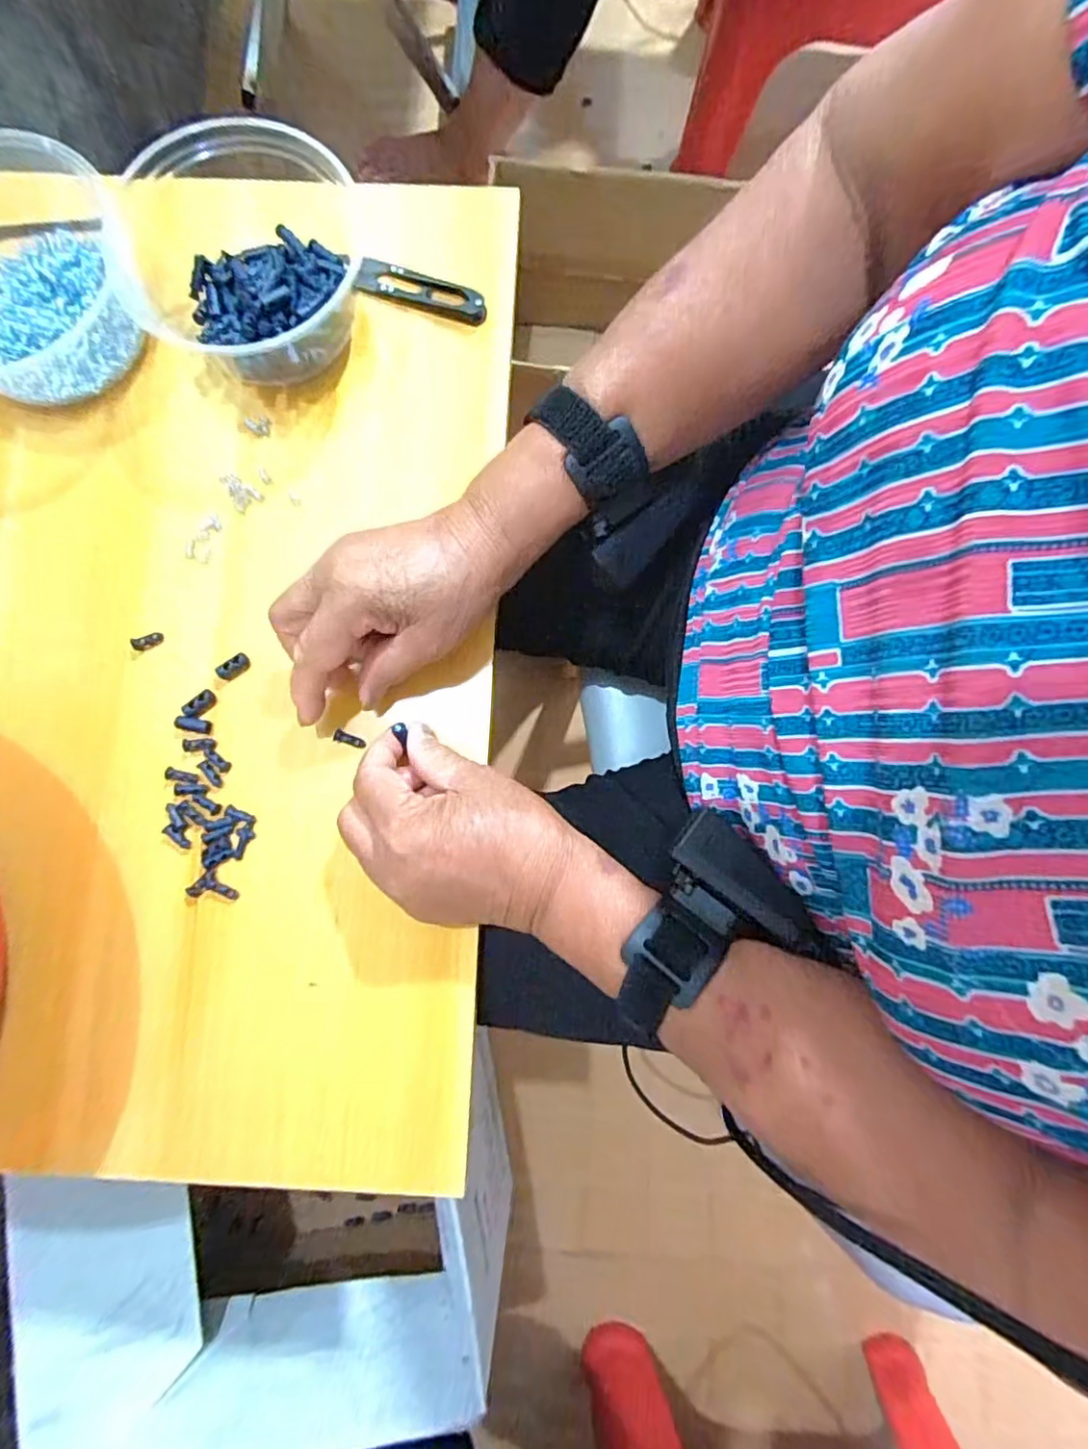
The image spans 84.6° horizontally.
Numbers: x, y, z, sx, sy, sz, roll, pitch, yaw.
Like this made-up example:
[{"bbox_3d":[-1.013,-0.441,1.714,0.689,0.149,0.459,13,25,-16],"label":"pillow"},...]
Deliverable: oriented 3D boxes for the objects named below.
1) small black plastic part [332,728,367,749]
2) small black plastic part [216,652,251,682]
[{"bbox_3d":[-0.111,0.009,0.341,0.019,0.004,0.007,26,80,4],"label":"small black plastic part"},{"bbox_3d":[-0.179,-0.033,0.344,0.020,0.004,0.011,-35,82,-7],"label":"small black plastic part"}]

